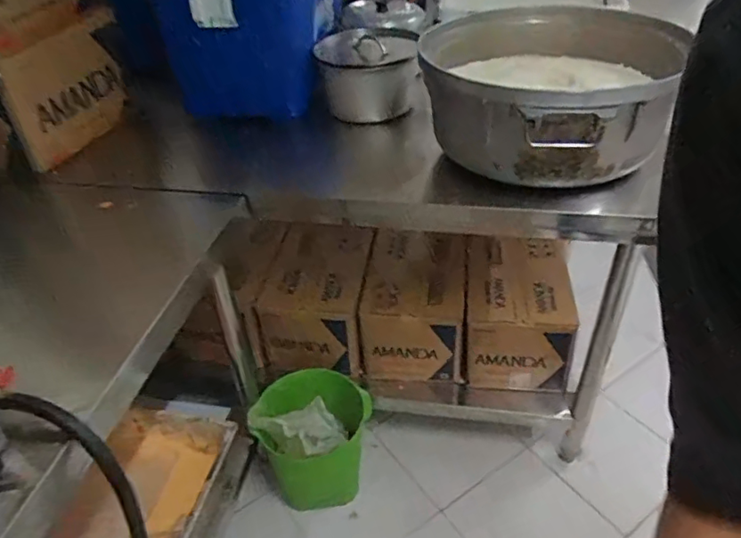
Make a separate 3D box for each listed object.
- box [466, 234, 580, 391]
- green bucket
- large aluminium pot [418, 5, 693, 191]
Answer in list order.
[{"bbox_3d":[0.372,0.111,1.447,0.251,0.249,0.289,3,40,8],"label":"box"},{"bbox_3d":[-0.142,0.409,1.395,0.241,0.273,0.289,9,42,16],"label":"green bucket"},{"bbox_3d":[0.335,-0.329,1.042,0.459,0.180,0.448,-2,39,1],"label":"large aluminium pot"}]

